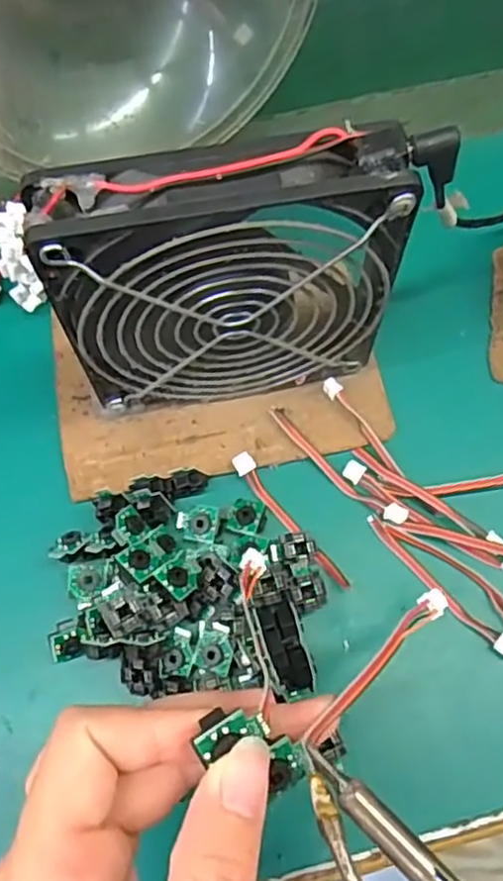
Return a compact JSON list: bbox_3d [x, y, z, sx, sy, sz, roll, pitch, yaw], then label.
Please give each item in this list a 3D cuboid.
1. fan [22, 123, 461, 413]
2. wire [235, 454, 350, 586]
[{"bbox_3d":[-0.003,-0.054,0.252,0.126,0.131,0.027,-10,69,-4],"label":"fan"},{"bbox_3d":[0.016,0.033,0.282,0.008,0.007,0.069,-37,73,-13],"label":"wire"}]

